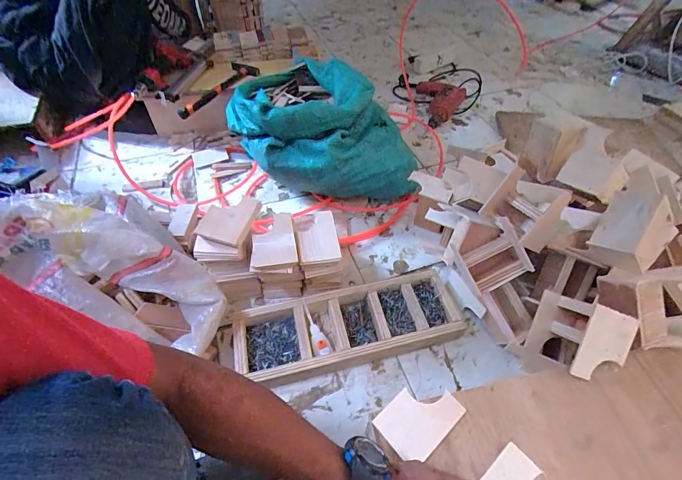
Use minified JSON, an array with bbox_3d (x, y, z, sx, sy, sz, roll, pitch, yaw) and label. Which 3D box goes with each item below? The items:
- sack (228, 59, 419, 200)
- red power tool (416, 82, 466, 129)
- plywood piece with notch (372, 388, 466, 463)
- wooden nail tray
[{"bbox_3d":[-0.040,-0.290,0.869,0.444,0.206,0.356,1,50,0],"label":"sack"},{"bbox_3d":[0.292,-0.455,1.120,0.174,0.064,0.192,30,56,22],"label":"red power tool"},{"bbox_3d":[0.100,0.226,0.441,0.099,0.007,0.070,-35,59,-23],"label":"plywood piece with notch"},{"bbox_3d":[0.015,0.156,0.639,0.405,0.048,0.144,-12,51,-11],"label":"wooden nail tray"}]

